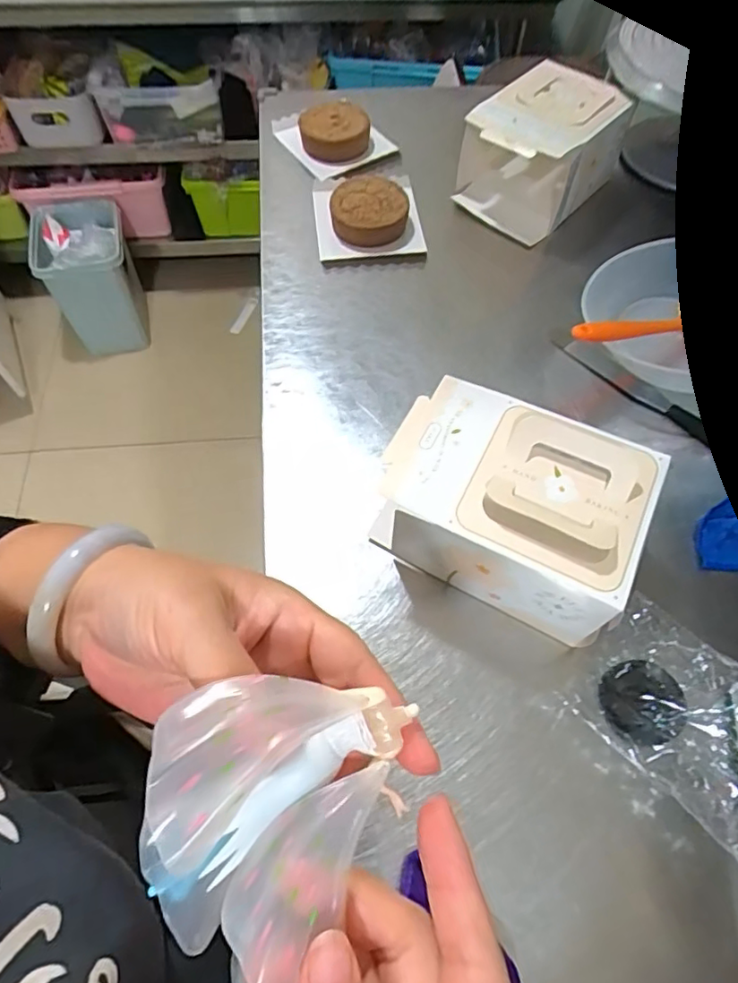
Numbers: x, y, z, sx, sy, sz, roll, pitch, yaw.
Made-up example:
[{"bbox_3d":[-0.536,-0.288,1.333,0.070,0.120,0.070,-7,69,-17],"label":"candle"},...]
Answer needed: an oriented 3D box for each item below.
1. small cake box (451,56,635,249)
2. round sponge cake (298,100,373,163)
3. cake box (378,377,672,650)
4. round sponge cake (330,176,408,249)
[{"bbox_3d":[0.216,-0.441,0.736,0.155,0.106,0.185,35,66,16],"label":"small cake box"},{"bbox_3d":[-0.047,-0.494,0.788,0.096,0.028,0.082,3,62,0],"label":"round sponge cake"},{"bbox_3d":[0.111,0.015,0.475,0.197,0.116,0.144,25,64,11],"label":"cake box"},{"bbox_3d":[0.001,-0.348,0.713,0.092,0.035,0.089,1,62,-1],"label":"round sponge cake"}]

